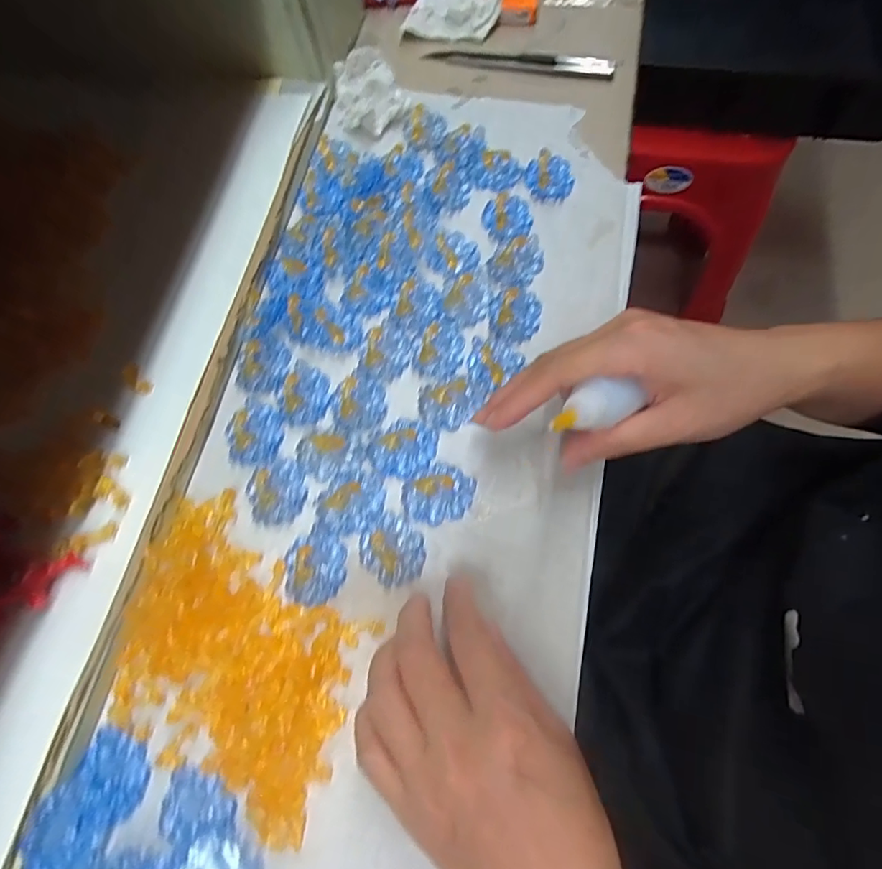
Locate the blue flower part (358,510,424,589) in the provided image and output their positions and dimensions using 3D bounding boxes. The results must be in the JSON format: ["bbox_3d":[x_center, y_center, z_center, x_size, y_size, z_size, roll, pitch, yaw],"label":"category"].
[{"bbox_3d":[-0.024,0.057,0.258,0.035,0.010,0.031,38,75,16],"label":"blue flower part"}]

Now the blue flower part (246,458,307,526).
[{"bbox_3d":[-0.087,0.031,0.274,0.030,0.008,0.033,-1,69,3],"label":"blue flower part"}]

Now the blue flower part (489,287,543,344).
[{"bbox_3d":[0.044,-0.071,0.308,0.030,0.008,0.038,1,69,4],"label":"blue flower part"}]

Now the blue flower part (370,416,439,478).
[{"bbox_3d":[-0.020,0.007,0.279,0.035,0.004,0.030,-43,72,-13],"label":"blue flower part"}]

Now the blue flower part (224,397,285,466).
[{"bbox_3d":[-0.105,-0.001,0.288,0.031,0.007,0.038,15,65,-6],"label":"blue flower part"}]

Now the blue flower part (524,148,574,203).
[{"bbox_3d":[0.072,-0.170,0.338,0.031,0.011,0.033,-1,69,3],"label":"blue flower part"}]

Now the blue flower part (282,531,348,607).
[{"bbox_3d":[-0.064,0.067,0.260,0.030,0.005,0.036,-2,68,2],"label":"blue flower part"}]

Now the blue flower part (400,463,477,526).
[{"bbox_3d":[-0.001,0.031,0.270,0.036,0.006,0.031,-37,71,-11],"label":"blue flower part"}]

